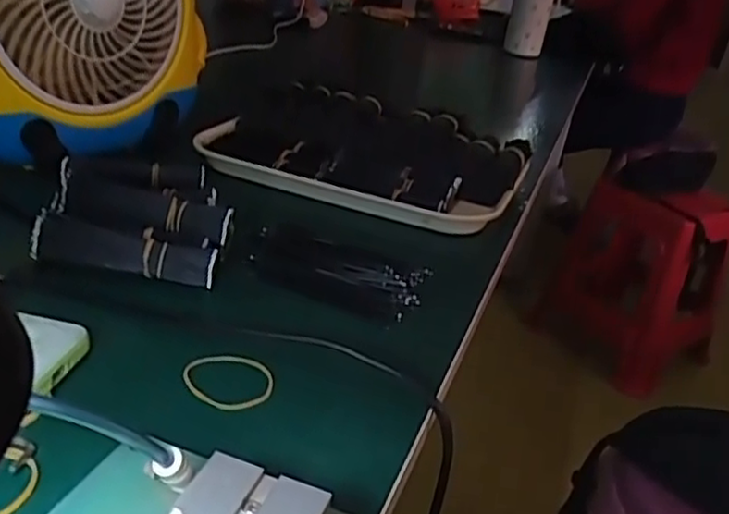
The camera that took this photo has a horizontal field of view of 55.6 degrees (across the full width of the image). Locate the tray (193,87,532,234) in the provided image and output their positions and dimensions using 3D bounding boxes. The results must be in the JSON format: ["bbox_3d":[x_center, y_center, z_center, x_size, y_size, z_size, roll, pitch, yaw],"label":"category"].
[{"bbox_3d":[-0.005,-0.103,0.671,0.306,0.070,0.189,17,29,13],"label":"tray"}]

